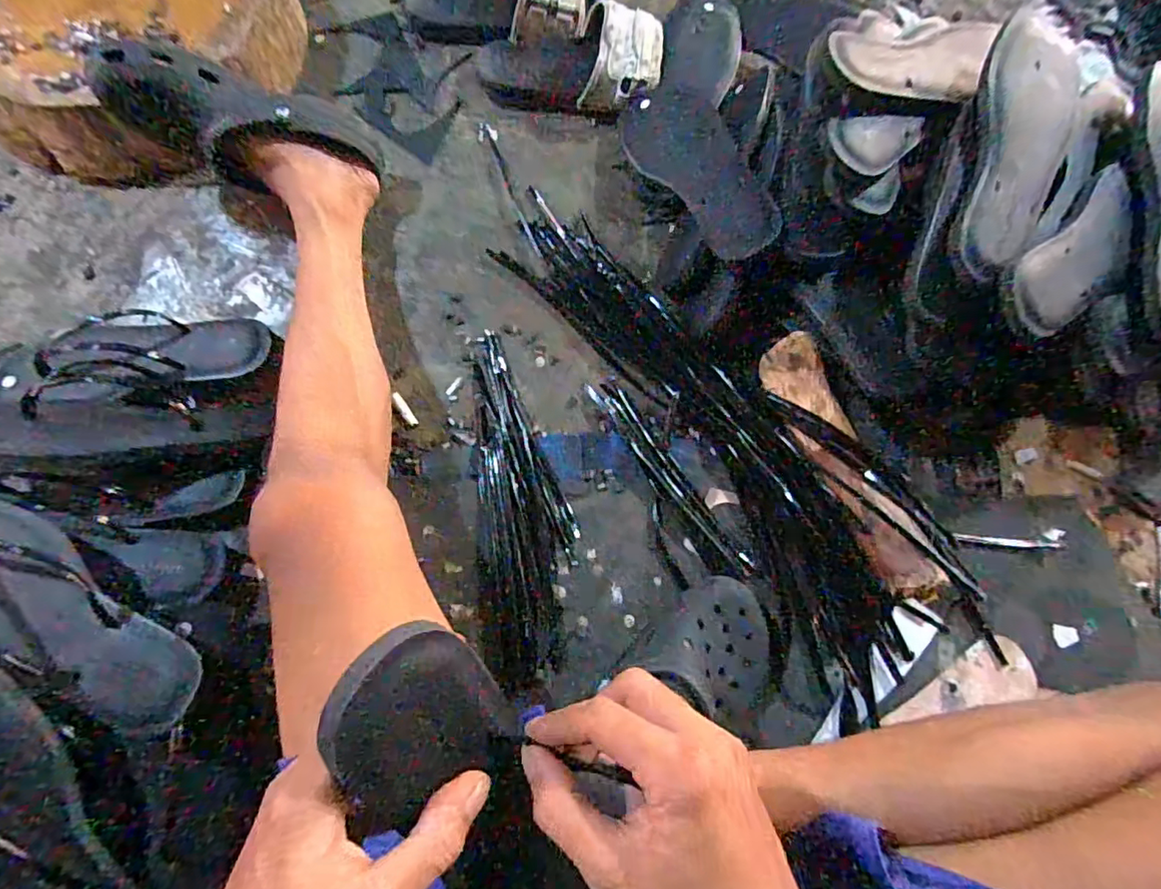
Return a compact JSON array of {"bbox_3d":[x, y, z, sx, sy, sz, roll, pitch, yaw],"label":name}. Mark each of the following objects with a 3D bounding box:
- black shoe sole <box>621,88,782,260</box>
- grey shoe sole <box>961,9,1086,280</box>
[{"bbox_3d":[0.132,-0.296,0.609,0.092,0.015,0.231,-39,68,13],"label":"black shoe sole"},{"bbox_3d":[0.380,-0.262,0.491,0.093,0.031,0.259,24,78,4],"label":"grey shoe sole"}]

